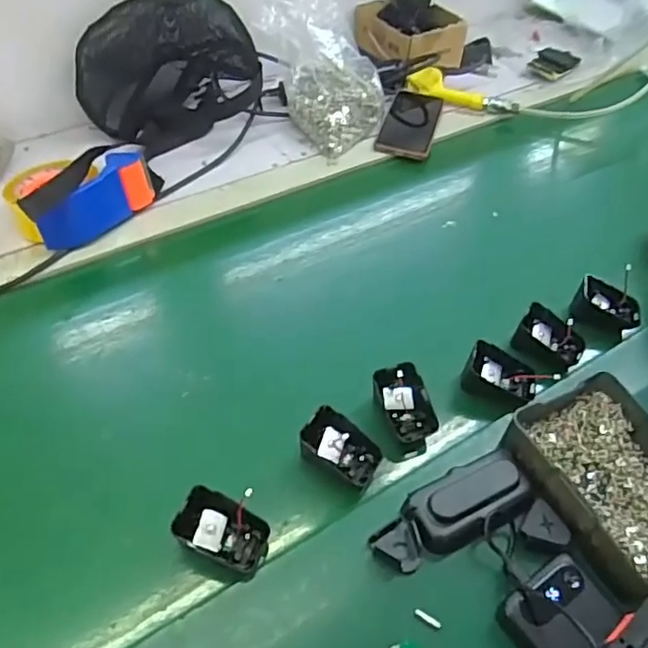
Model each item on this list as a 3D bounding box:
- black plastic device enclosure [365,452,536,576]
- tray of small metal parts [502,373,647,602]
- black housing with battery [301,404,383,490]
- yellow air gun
[{"bbox_3d":[0.108,0.146,0.482,0.143,0.025,0.054,-23,53,-22],"label":"black plastic device enclosure"},{"bbox_3d":[0.243,0.126,0.501,0.123,0.037,0.156,-21,52,-21],"label":"tray of small metal parts"},{"bbox_3d":[0.014,0.106,0.511,0.066,0.041,0.044,26,51,20],"label":"black housing with battery"},{"bbox_3d":[0.217,-0.362,0.944,0.173,0.047,0.031,19,49,14],"label":"yellow air gun"}]

